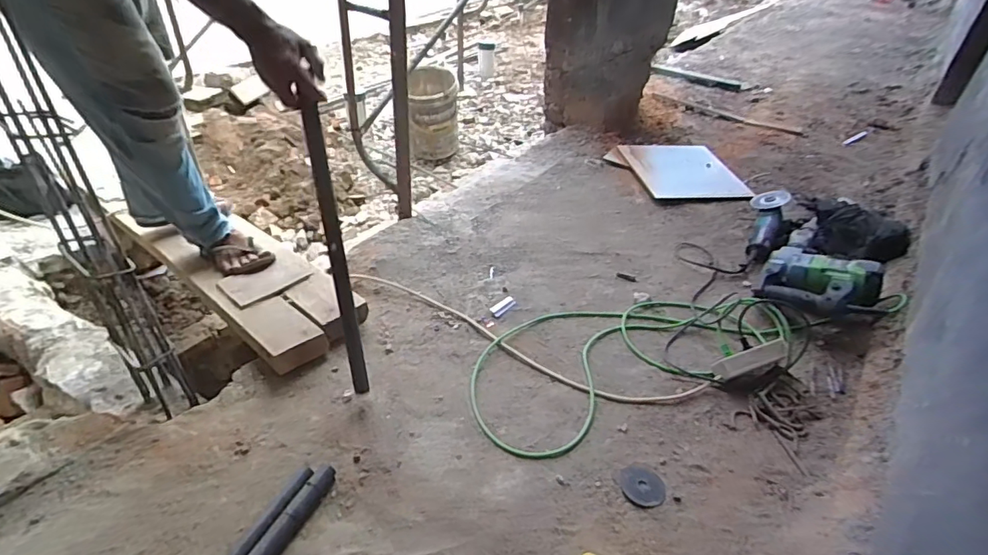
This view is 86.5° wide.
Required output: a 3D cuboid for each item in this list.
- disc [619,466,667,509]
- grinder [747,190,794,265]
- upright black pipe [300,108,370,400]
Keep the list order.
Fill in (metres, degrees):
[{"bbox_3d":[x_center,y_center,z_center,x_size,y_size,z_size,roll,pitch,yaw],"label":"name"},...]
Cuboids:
[{"bbox_3d":[0.261,0.366,0.919,0.076,0.004,0.072,3,45,-3],"label":"disc"},{"bbox_3d":[0.792,-0.155,1.537,0.128,0.103,0.300,24,43,25],"label":"grinder"},{"bbox_3d":[-0.278,-0.031,0.938,0.029,0.514,0.035,-10,19,-15],"label":"upright black pipe"}]

